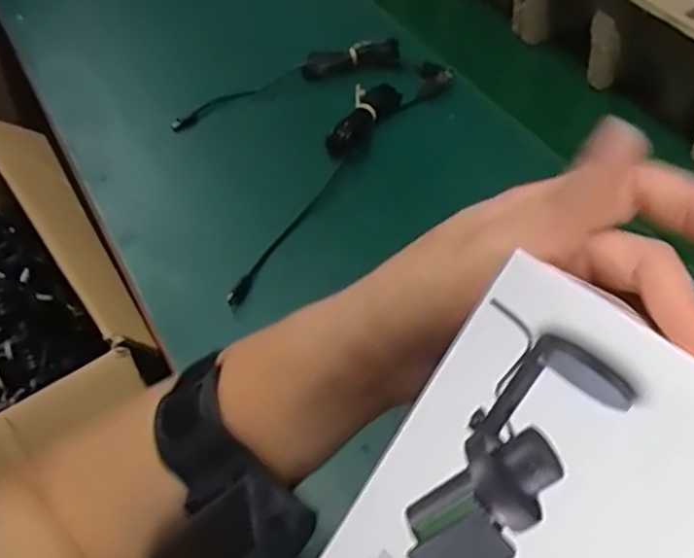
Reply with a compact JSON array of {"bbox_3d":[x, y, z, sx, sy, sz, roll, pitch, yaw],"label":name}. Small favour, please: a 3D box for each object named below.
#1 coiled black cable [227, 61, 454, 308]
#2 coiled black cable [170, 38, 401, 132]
[{"bbox_3d":[-0.009,-0.092,0.561,0.047,0.031,0.303,26,57,24],"label":"coiled black cable"},{"bbox_3d":[-0.057,-0.181,0.636,0.212,0.031,0.044,-18,51,-9],"label":"coiled black cable"}]

